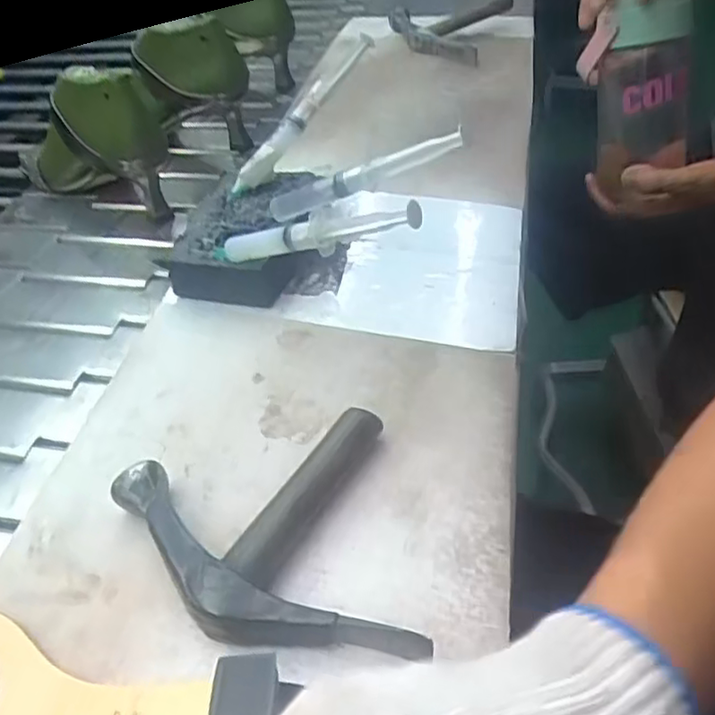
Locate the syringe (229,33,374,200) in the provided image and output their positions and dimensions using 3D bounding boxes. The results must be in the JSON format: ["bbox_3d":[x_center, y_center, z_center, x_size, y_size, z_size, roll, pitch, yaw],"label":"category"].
[{"bbox_3d":[-0.044,-0.187,0.508,0.019,0.019,0.160,38,88,36],"label":"syringe"}]

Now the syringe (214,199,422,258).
[{"bbox_3d":[-0.031,-0.074,0.398,0.160,0.026,0.012,-2,39,37],"label":"syringe"}]

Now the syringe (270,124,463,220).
[{"bbox_3d":[0.002,-0.118,0.427,0.146,0.018,0.015,-11,36,35],"label":"syringe"}]

